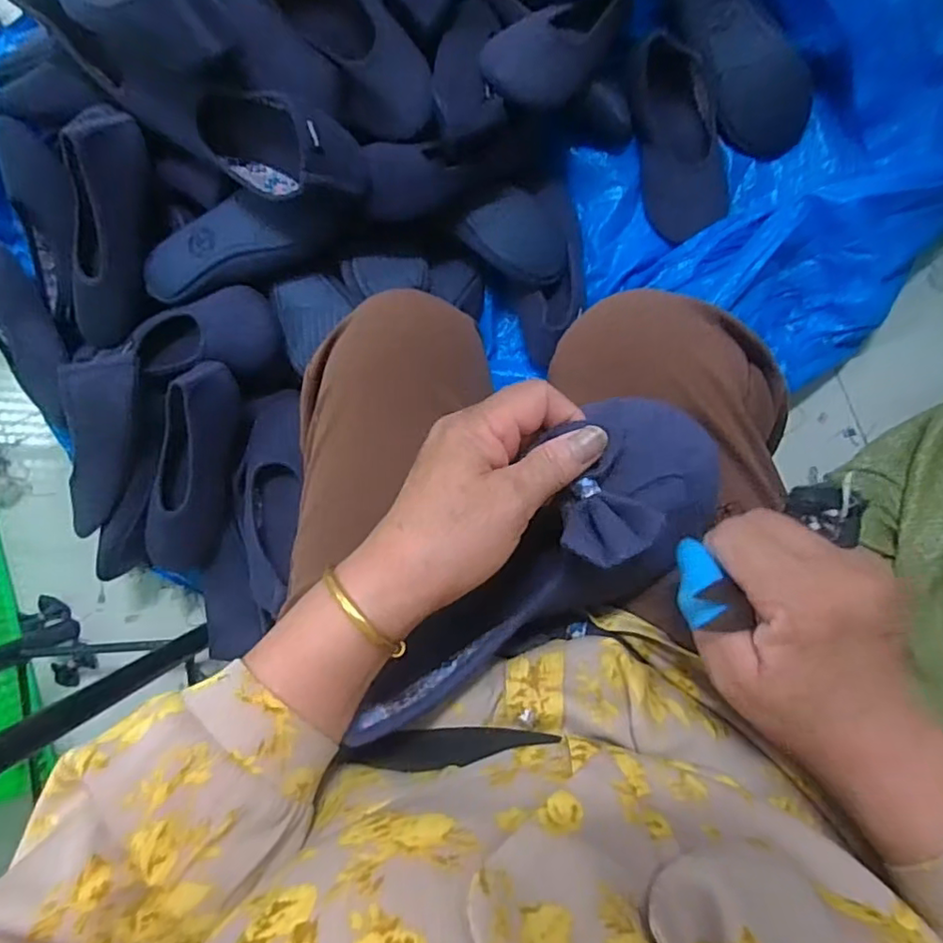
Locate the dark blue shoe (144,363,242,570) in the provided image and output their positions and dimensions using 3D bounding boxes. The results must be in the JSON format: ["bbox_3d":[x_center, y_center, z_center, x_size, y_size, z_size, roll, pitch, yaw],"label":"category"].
[{"bbox_3d":[-0.327,0.001,0.712,0.086,0.077,0.262,18,108,5],"label":"dark blue shoe"}]

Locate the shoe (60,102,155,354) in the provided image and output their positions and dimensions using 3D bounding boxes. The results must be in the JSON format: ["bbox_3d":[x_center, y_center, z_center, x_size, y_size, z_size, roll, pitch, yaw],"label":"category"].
[{"bbox_3d":[-0.421,-0.265,0.689,0.095,0.076,0.263,21,117,4],"label":"shoe"}]

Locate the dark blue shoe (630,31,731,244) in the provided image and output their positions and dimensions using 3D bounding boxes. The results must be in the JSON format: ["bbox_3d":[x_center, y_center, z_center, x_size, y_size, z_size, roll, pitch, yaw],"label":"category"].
[{"bbox_3d":[0.256,-0.403,0.731,0.105,0.066,0.225,-10,91,6],"label":"dark blue shoe"}]

